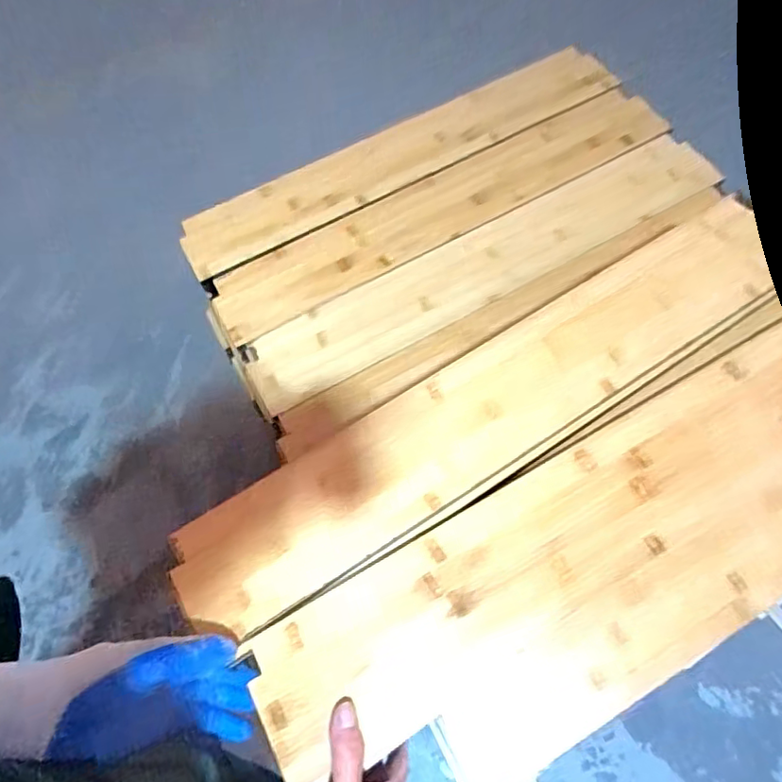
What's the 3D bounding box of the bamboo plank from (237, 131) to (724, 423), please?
[{"bbox_3d":[0.143,-0.176,0.770,0.705,0.014,0.124,-28,67,-11],"label":"bamboo plank"}]

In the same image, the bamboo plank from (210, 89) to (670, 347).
[{"bbox_3d":[0.083,-0.282,0.843,0.732,0.016,0.126,-28,67,-11],"label":"bamboo plank"}]

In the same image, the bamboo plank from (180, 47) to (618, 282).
[{"bbox_3d":[0.024,-0.366,0.853,0.705,0.010,0.120,-29,67,-11],"label":"bamboo plank"}]

